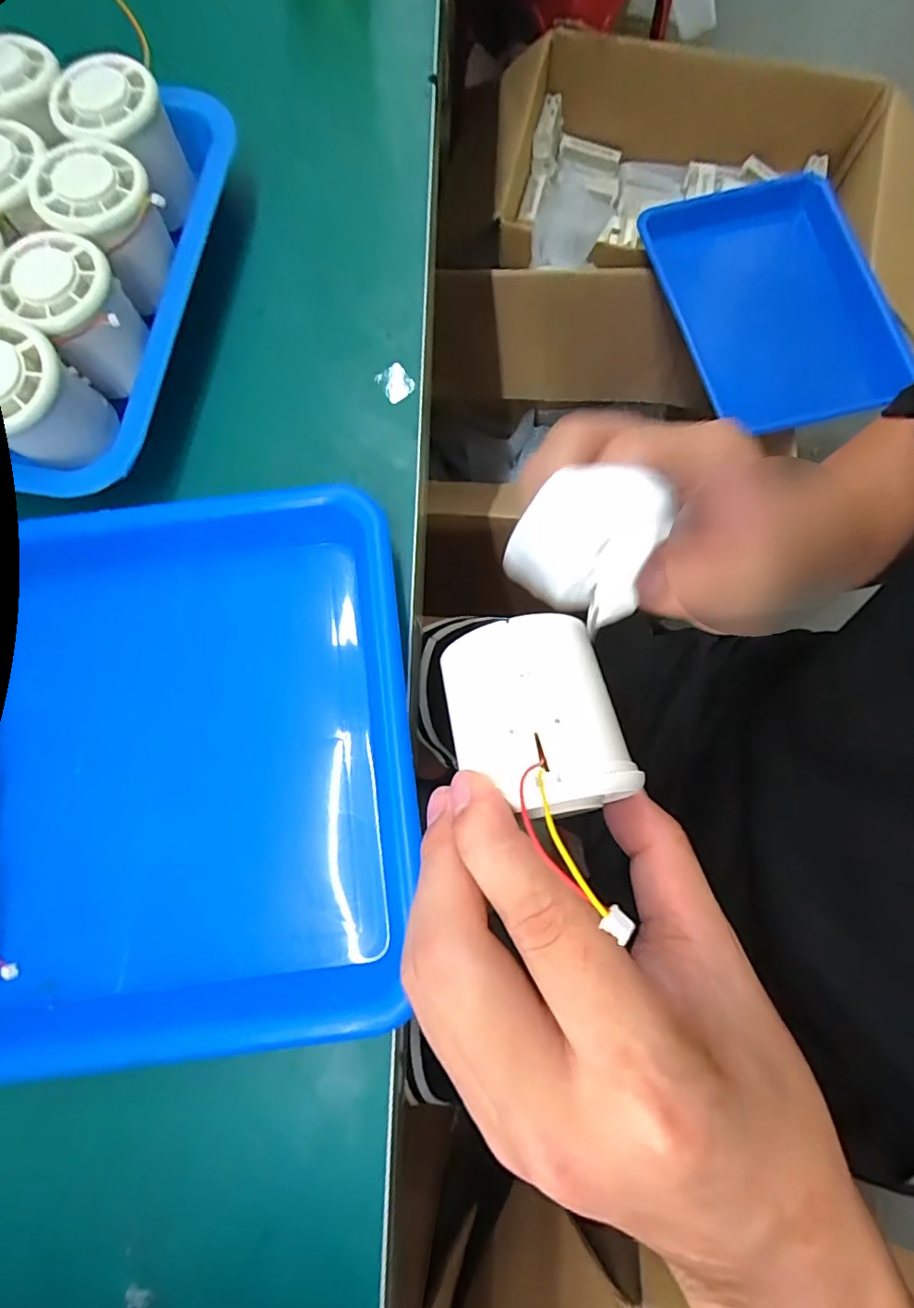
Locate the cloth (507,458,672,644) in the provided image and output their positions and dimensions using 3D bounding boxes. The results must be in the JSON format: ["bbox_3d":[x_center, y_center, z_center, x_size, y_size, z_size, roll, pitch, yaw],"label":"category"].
[{"bbox_3d":[0.039,-0.035,0.163,0.044,0.031,0.034,34,81,8],"label":"cloth"}]

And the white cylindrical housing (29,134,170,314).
[{"bbox_3d":[-0.184,-0.230,0.287,0.052,0.045,0.057,0,78,2],"label":"white cylindrical housing"}]

